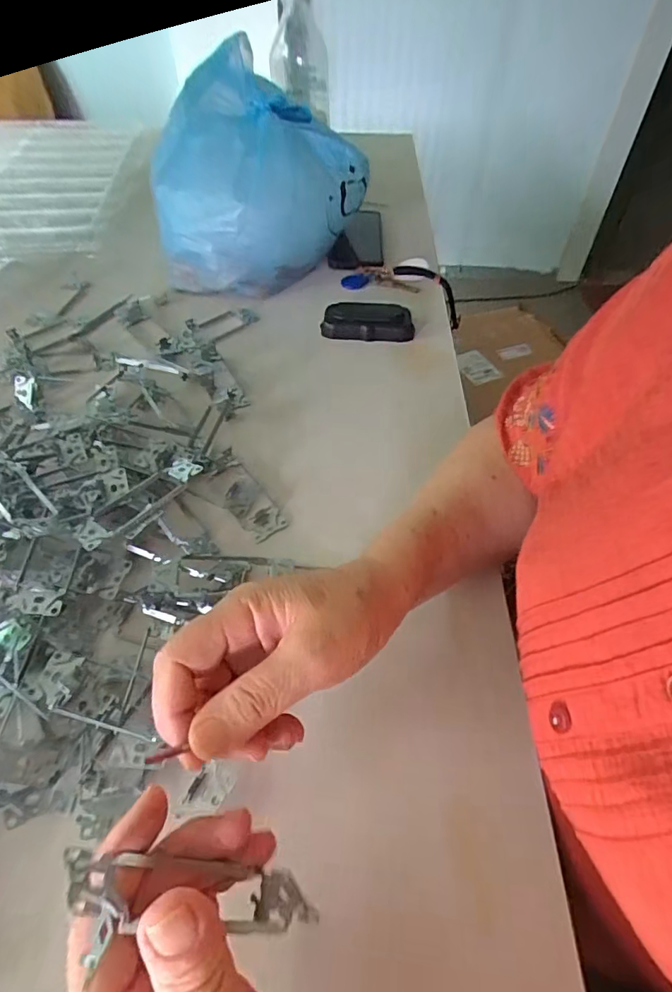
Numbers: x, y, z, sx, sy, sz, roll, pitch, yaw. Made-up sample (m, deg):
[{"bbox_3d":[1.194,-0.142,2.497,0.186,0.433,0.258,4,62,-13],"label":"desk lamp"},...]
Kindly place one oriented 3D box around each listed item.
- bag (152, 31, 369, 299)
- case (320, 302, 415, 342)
[{"bbox_3d":[-0.114,-0.411,0.660,0.265,0.200,0.202,-31,58,-24],"label":"bag"},{"bbox_3d":[0.038,-0.210,0.611,0.107,0.026,0.053,0,51,-1],"label":"case"}]

